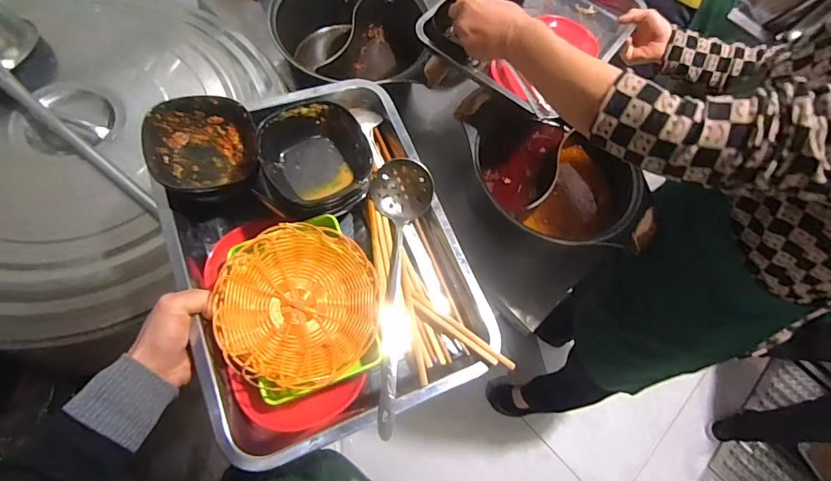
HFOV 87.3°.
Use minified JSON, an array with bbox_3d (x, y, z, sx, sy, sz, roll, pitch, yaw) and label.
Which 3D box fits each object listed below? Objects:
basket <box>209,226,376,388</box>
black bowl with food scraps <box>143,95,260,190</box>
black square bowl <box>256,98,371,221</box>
[{"bbox_3d":[-0.115,0.063,0.426,0.152,0.029,0.150,11,67,2],"label":"basket"},{"bbox_3d":[-0.231,-0.107,0.480,0.102,0.053,0.094,1,67,-3],"label":"black bowl with food scraps"},{"bbox_3d":[-0.106,-0.089,0.473,0.112,0.061,0.105,-12,68,-8],"label":"black square bowl"}]

